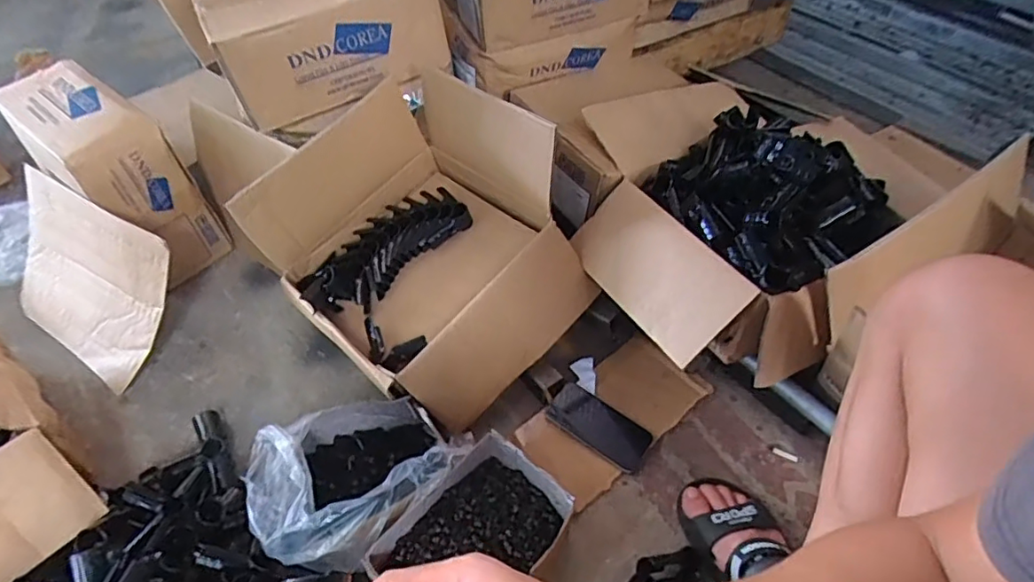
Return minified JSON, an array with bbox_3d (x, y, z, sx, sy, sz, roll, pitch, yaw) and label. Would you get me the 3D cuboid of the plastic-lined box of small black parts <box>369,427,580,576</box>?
[{"bbox_3d":[-0.049,0.290,0.664,0.144,0.079,0.208,32,56,25],"label":"plastic-lined box of small black parts"}]

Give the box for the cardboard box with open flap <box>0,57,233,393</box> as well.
[{"bbox_3d":[-0.693,-0.124,0.923,0.445,0.276,0.299,31,56,25],"label":"cardboard box with open flap"}]

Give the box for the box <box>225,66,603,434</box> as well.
[{"bbox_3d":[-0.140,-0.070,0.808,0.329,0.256,0.401,-36,57,-27],"label":"box"}]

